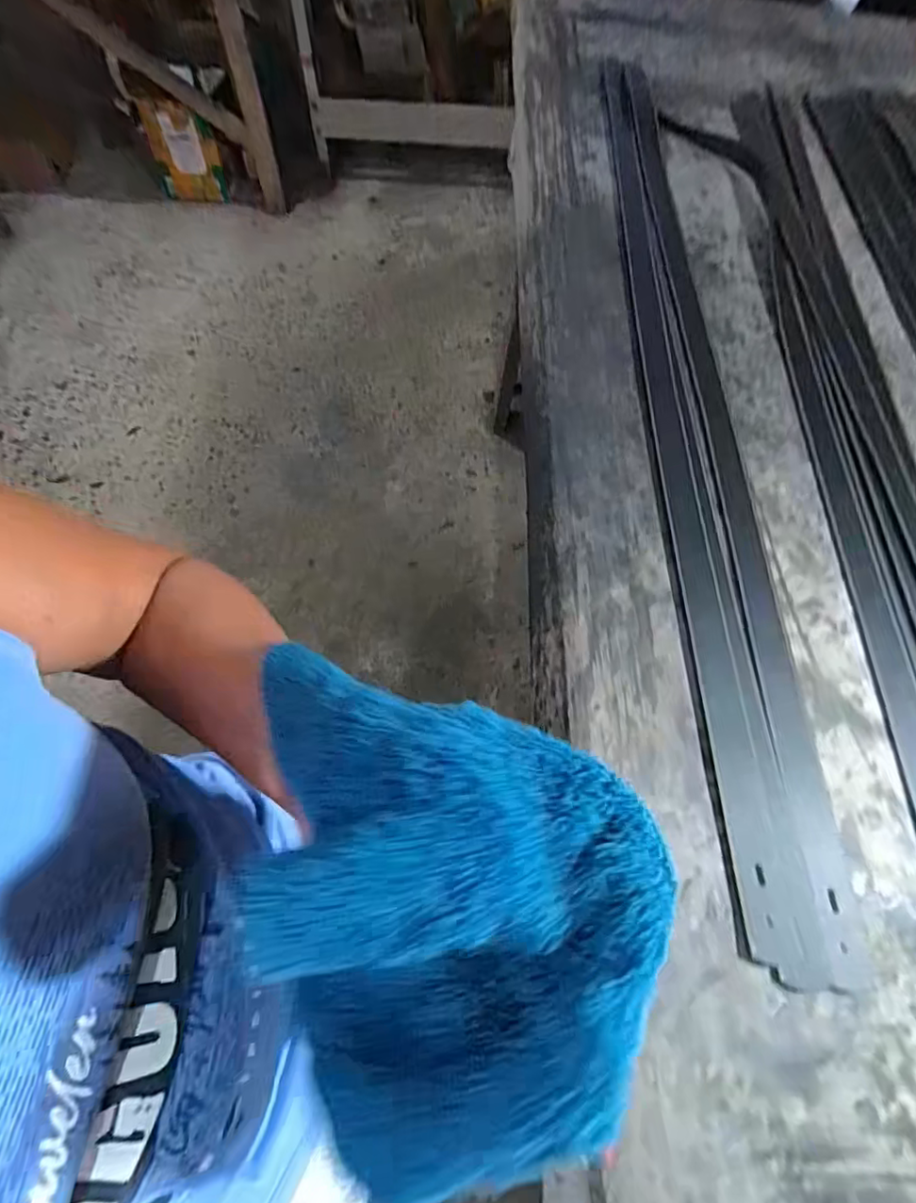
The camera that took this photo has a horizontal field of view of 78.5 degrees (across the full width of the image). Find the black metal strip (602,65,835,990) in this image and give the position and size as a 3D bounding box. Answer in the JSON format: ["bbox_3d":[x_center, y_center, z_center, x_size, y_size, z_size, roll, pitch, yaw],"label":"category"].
[{"bbox_3d":[0.222,-0.164,0.564,0.054,0.006,0.906,3,62,-3],"label":"black metal strip"}]

